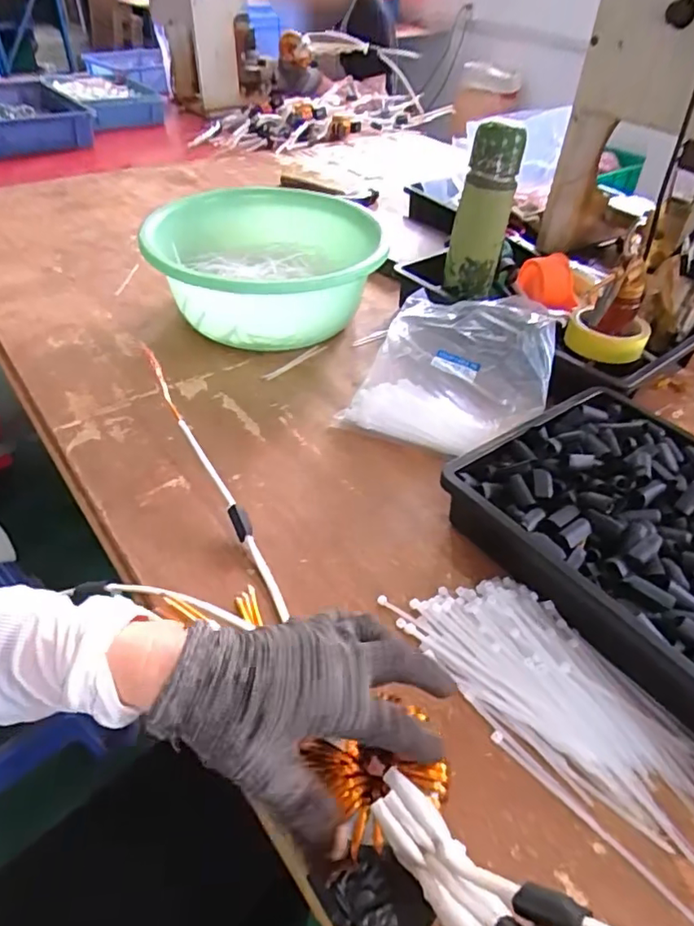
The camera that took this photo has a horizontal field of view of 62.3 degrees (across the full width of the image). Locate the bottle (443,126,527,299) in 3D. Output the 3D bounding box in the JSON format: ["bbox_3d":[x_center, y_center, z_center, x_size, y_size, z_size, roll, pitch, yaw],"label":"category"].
[{"bbox_3d":[0.168,-0.313,0.720,0.067,0.183,0.071,15,43,12],"label":"bottle"}]

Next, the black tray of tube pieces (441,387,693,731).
[{"bbox_3d":[0.277,0.087,0.470,0.256,0.066,0.360,-27,50,-29],"label":"black tray of tube pieces"}]

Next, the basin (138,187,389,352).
[{"bbox_3d":[-0.104,-0.253,0.769,0.277,0.126,0.287,0,42,-4],"label":"basin"}]

